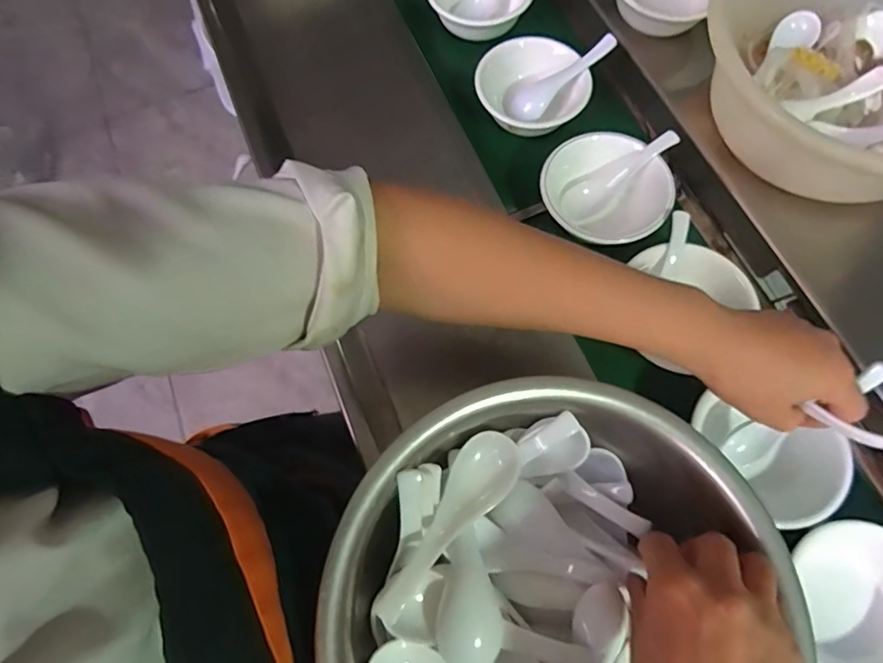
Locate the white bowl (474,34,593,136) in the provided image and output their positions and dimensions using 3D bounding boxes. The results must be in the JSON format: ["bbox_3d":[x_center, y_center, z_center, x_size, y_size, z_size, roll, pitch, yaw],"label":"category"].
[{"bbox_3d":[0.091,-0.246,0.523,0.116,0.042,0.098,-7,75,-2],"label":"white bowl"}]

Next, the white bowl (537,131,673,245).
[{"bbox_3d":[0.151,-0.127,0.480,0.113,0.047,0.107,0,75,0],"label":"white bowl"}]

